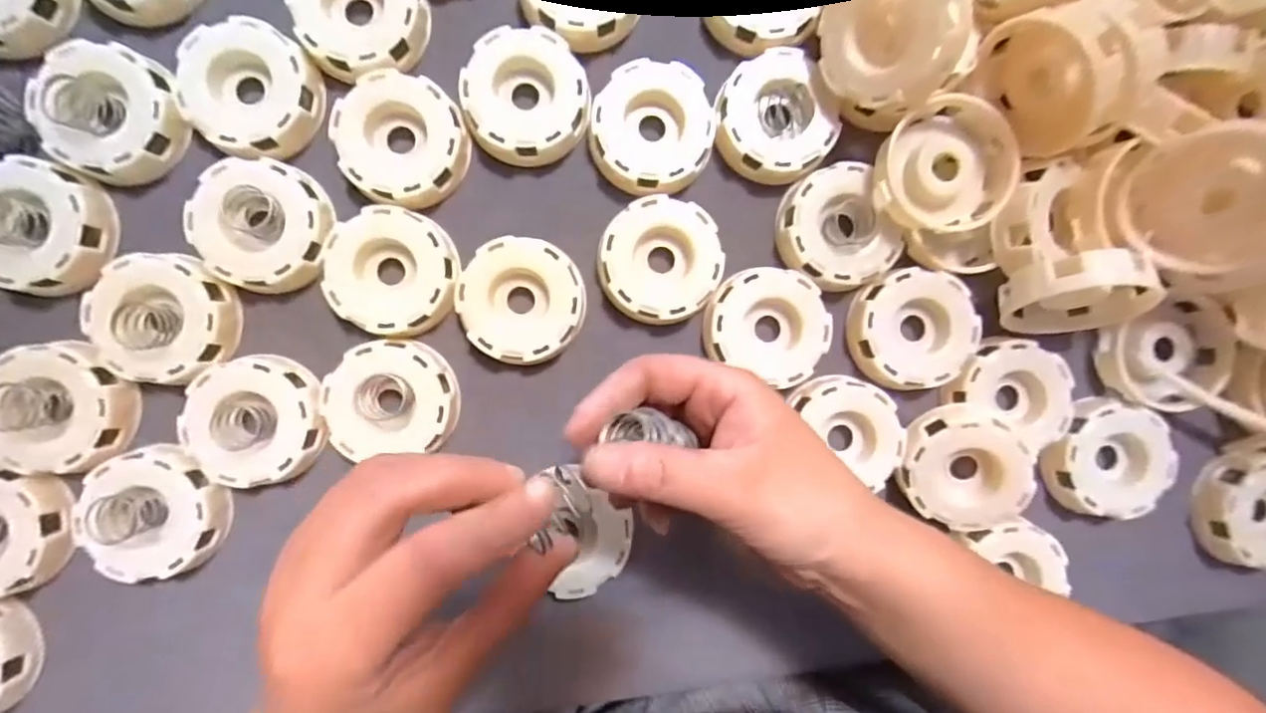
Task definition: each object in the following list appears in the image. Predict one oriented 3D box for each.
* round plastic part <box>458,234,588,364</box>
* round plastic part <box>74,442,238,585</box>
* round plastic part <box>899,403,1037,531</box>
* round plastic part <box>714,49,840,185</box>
[{"bbox_3d":[-0.059,-0.029,0.321,0.063,0.022,0.063,0,91,-3],"label":"round plastic part"},{"bbox_3d":[-0.242,0.079,0.303,0.065,0.017,0.065,0,91,-3],"label":"round plastic part"},{"bbox_3d":[0.180,0.060,0.320,0.067,0.021,0.065,0,91,-3],"label":"round plastic part"},{"bbox_3d":[0.077,-0.128,0.325,0.063,0.021,0.064,0,91,-3],"label":"round plastic part"}]

